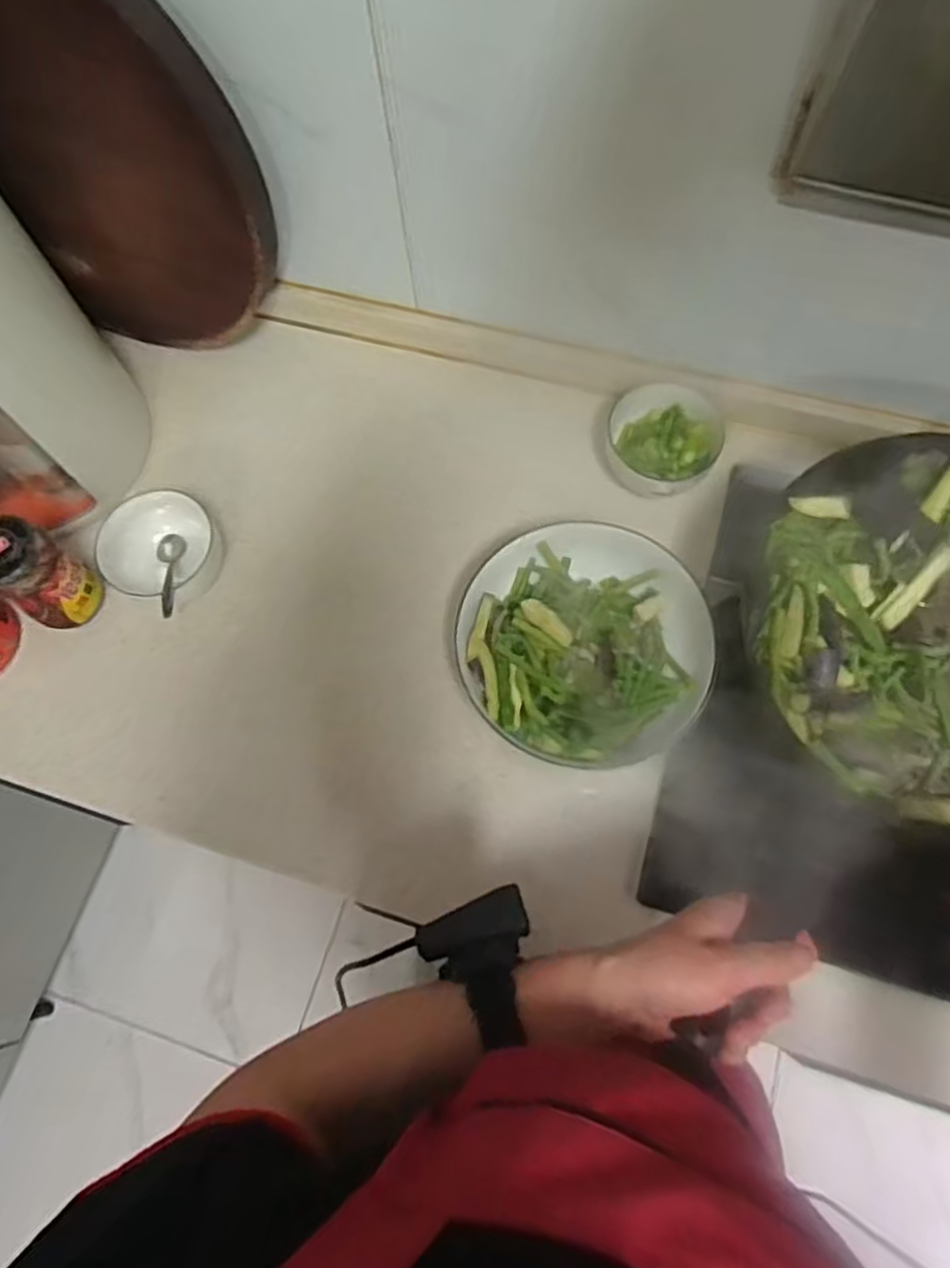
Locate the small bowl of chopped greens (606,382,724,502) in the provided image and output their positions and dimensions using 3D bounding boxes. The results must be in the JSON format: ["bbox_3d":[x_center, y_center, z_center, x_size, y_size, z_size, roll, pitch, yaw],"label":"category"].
[{"bbox_3d":[0.185,-0.192,0.729,0.102,0.042,0.117,-2,71,1],"label":"small bowl of chopped greens"}]

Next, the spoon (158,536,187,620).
[{"bbox_3d":[-0.281,-0.056,0.687,0.023,0.025,0.121,-22,37,-5],"label":"spoon"}]

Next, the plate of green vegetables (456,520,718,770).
[{"bbox_3d":[0.100,0.006,0.666,0.223,0.074,0.219,-1,71,2],"label":"plate of green vegetables"}]

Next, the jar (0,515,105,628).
[{"bbox_3d":[-0.392,-0.051,0.670,0.065,0.130,0.060,-1,71,2],"label":"jar"}]

